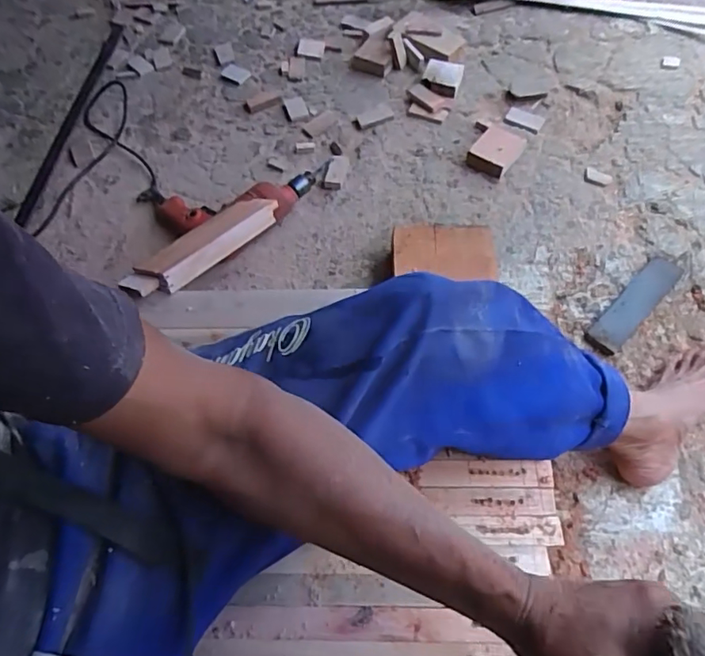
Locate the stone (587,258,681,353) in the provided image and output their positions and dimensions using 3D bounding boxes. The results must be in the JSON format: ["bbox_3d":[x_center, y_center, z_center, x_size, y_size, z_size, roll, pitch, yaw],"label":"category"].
[{"bbox_3d":[0.433,-0.039,0.815,0.217,0.014,0.051,-41,68,-18],"label":"stone"}]

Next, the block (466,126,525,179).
[{"bbox_3d":[0.259,-0.320,0.968,0.074,0.029,0.090,32,67,18],"label":"block"}]

